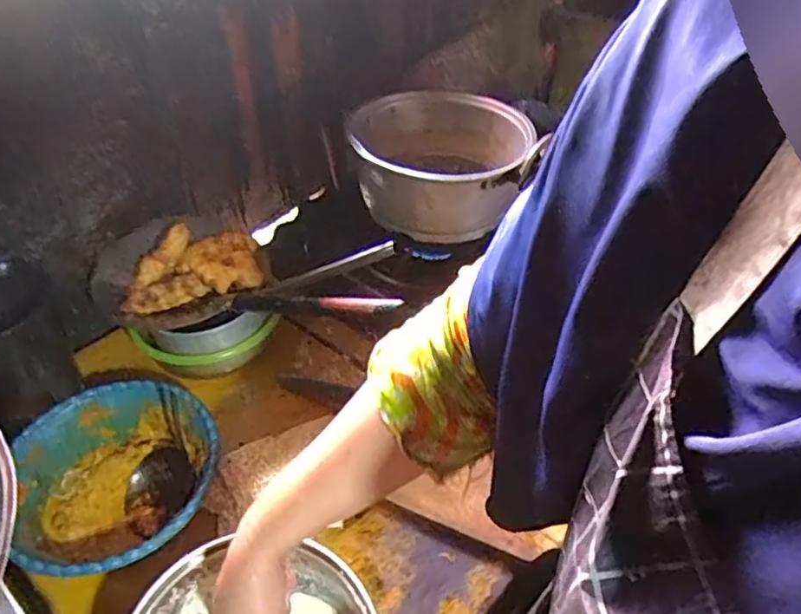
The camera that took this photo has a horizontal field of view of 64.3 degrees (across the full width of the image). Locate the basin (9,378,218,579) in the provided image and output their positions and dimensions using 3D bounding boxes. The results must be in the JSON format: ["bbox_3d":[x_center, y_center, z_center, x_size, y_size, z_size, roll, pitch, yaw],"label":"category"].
[{"bbox_3d":[-0.290,0.180,0.665,0.192,0.070,0.210,0,41,0],"label":"basin"}]

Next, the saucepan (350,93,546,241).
[{"bbox_3d":[0.050,-0.194,0.831,0.224,0.119,0.208,0,41,0],"label":"saucepan"}]

